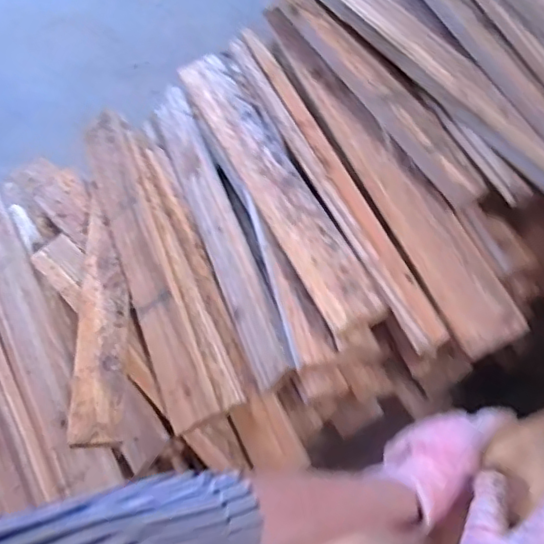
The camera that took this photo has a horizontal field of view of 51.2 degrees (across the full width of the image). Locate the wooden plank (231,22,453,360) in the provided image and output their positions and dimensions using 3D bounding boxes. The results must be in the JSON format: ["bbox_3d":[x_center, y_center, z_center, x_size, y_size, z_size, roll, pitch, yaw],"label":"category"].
[{"bbox_3d":[0.056,-0.118,0.648,0.039,0.029,0.461,-22,61,-12],"label":"wooden plank"}]

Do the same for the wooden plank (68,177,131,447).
[{"bbox_3d":[-0.223,0.044,0.754,0.063,0.029,0.363,-6,59,-3],"label":"wooden plank"}]

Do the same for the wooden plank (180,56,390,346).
[{"bbox_3d":[-0.006,-0.129,0.709,0.071,0.030,0.490,-28,53,-1],"label":"wooden plank"}]

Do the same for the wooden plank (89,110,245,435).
[{"bbox_3d":[-0.172,-0.022,0.772,0.089,0.023,0.468,-29,66,7],"label":"wooden plank"}]

